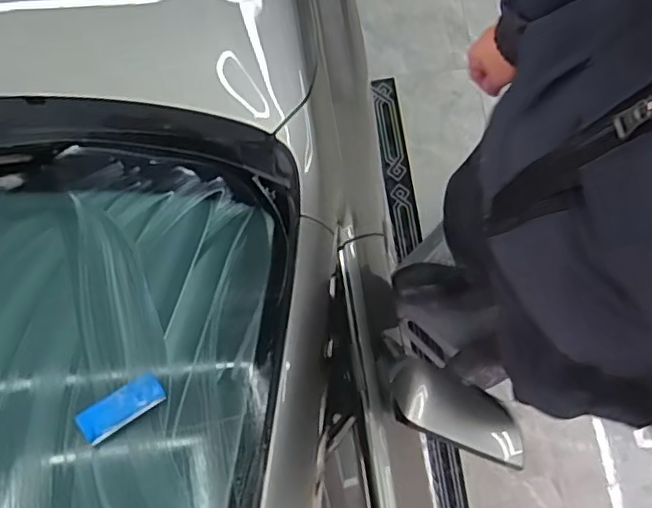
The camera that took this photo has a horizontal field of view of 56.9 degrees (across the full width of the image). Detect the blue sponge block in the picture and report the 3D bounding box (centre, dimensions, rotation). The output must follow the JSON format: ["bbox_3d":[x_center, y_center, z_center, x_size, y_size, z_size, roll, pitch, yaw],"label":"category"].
[{"bbox_3d":[-0.247,0.184,0.727,0.100,0.014,0.044,-30,78,-23],"label":"blue sponge block"}]

